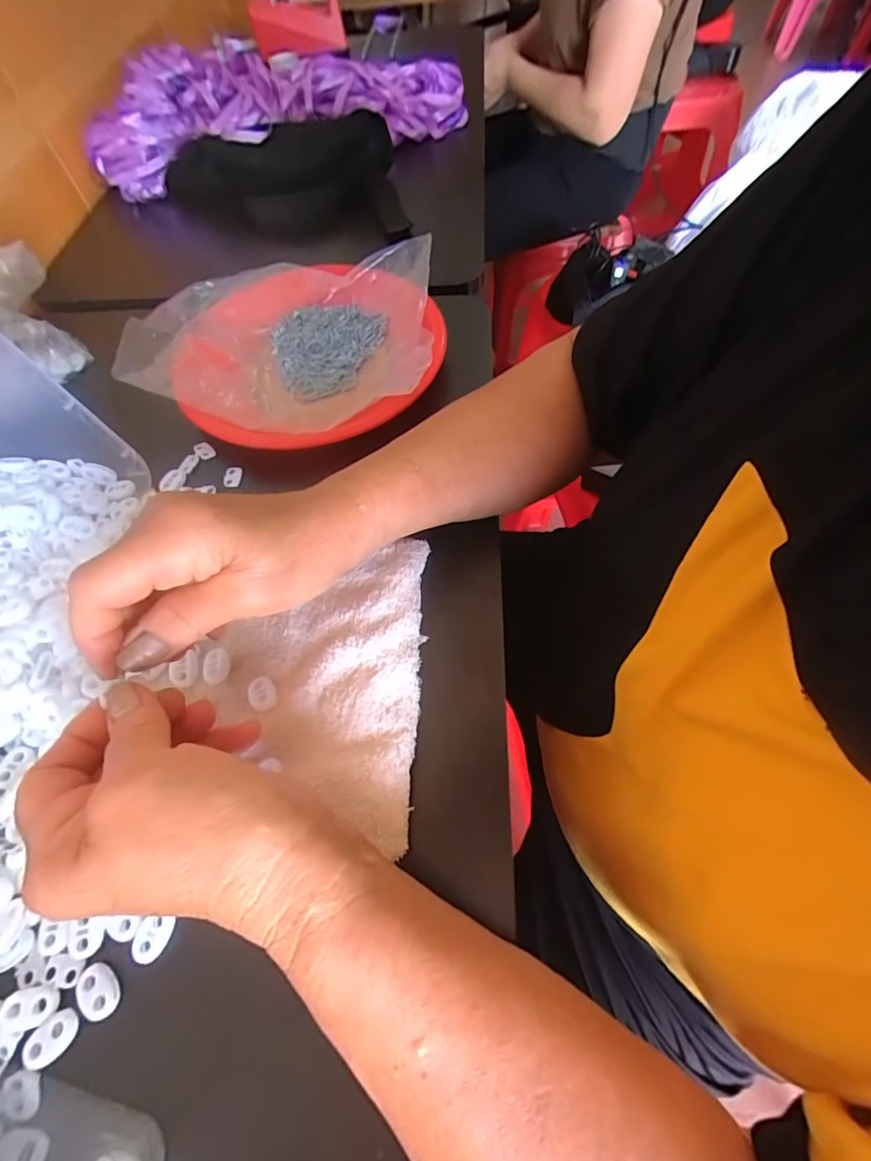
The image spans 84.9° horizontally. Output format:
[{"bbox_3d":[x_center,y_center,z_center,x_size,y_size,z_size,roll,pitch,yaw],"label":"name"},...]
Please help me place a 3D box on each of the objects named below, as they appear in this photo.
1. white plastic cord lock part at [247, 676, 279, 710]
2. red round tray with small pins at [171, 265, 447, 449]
[{"bbox_3d":[-0.098,0.063,0.268,0.015,0.005,0.021,-27,63,-11],"label":"white plastic cord lock part"},{"bbox_3d":[-0.105,-0.200,0.413,0.222,0.038,0.225,1,62,5],"label":"red round tray with small pins"}]

